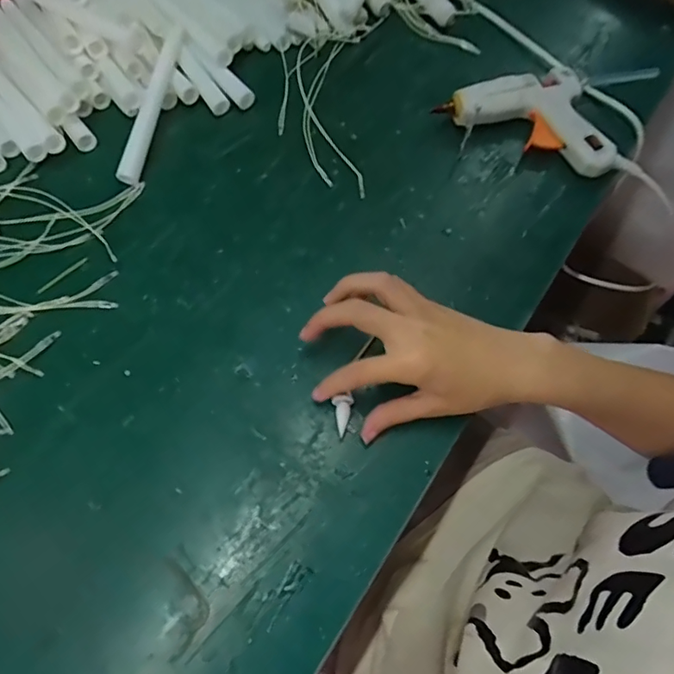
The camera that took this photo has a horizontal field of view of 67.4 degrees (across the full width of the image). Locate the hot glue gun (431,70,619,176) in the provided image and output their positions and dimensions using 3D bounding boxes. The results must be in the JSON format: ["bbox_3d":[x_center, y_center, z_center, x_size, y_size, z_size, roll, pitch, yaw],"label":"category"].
[{"bbox_3d":[0.175,-0.193,0.438,0.149,0.047,0.088,35,74,11],"label":"hot glue gun"}]

